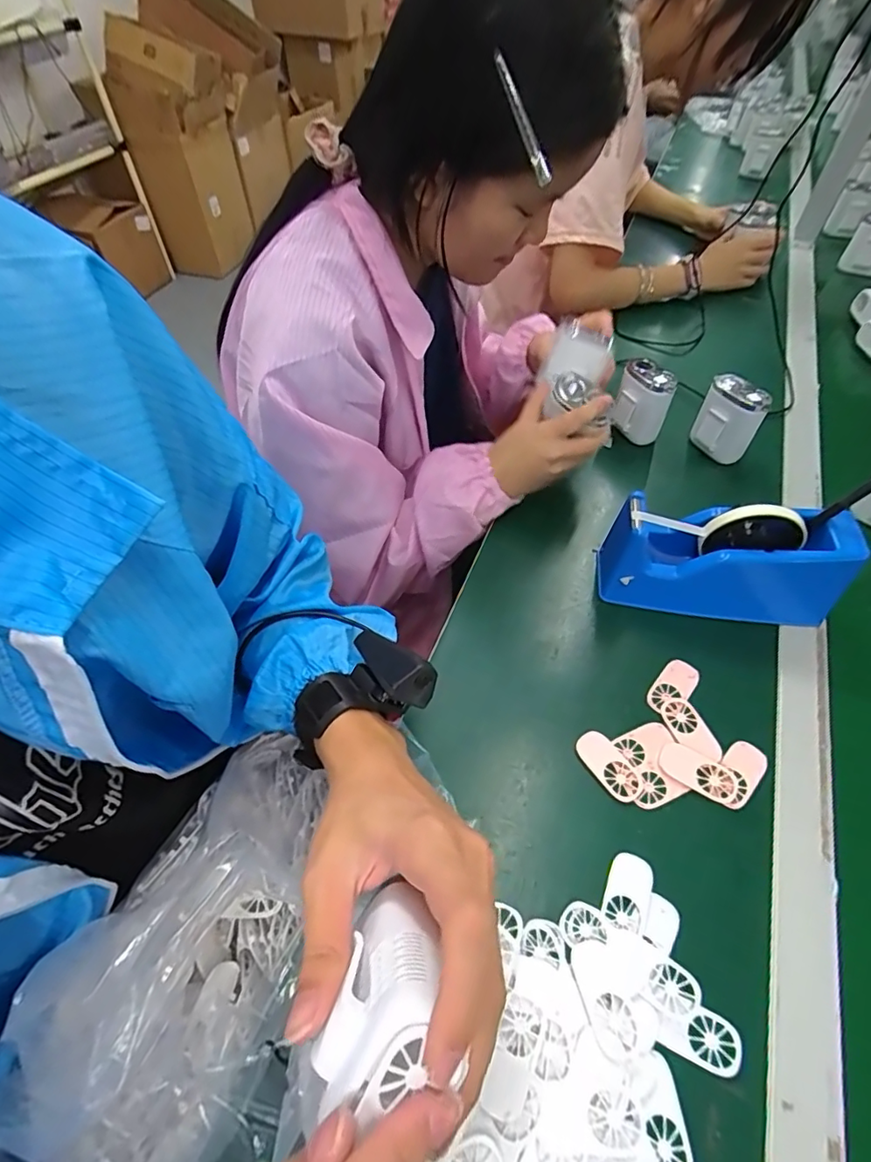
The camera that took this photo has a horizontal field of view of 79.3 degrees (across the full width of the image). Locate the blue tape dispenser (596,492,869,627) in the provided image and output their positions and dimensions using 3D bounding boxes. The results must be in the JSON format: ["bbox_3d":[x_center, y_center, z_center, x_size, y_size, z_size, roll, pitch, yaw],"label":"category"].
[{"bbox_3d":[0.261,-0.021,0.485,0.210,0.102,0.067,7,54,7],"label":"blue tape dispenser"}]

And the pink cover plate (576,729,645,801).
[{"bbox_3d":[0.139,0.147,0.421,0.030,0.004,0.057,-31,59,-20],"label":"pink cover plate"}]

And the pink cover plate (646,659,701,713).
[{"bbox_3d":[0.209,0.092,0.462,0.029,0.004,0.059,36,62,25],"label":"pink cover plate"}]

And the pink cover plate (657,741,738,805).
[{"bbox_3d":[0.206,0.150,0.414,0.058,0.005,0.029,25,58,19],"label":"pink cover plate"}]

